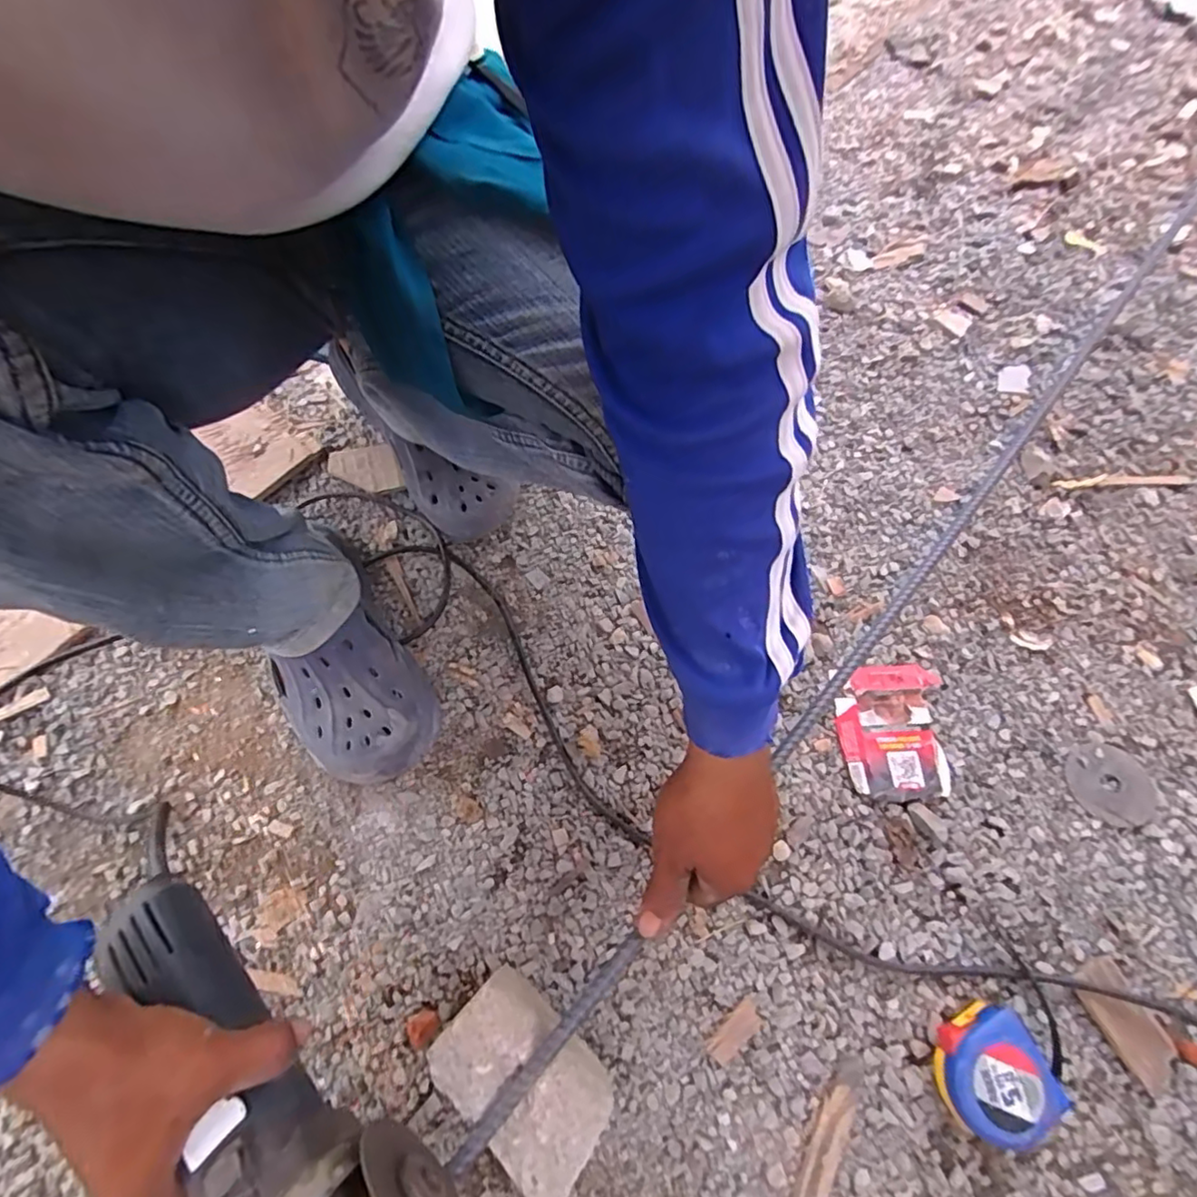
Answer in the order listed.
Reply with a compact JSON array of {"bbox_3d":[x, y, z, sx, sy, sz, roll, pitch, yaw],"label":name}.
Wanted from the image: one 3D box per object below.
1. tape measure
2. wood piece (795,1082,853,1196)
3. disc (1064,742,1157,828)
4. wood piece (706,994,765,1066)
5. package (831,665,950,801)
[{"bbox_3d":[0.263,0.317,0.406,0.069,0.038,0.071,-20,65,-9],"label":"tape measure"},{"bbox_3d":[0.146,0.371,0.399,0.019,0.004,0.094,24,66,12],"label":"wood piece"},{"bbox_3d":[0.417,0.151,0.497,0.063,0.004,0.065,-2,64,3],"label":"disc"},{"bbox_3d":[0.097,0.308,0.432,0.043,0.004,0.019,-40,69,-17],"label":"wood piece"},{"bbox_3d":[0.249,0.110,0.519,0.084,0.013,0.115,6,64,4],"label":"package"}]

